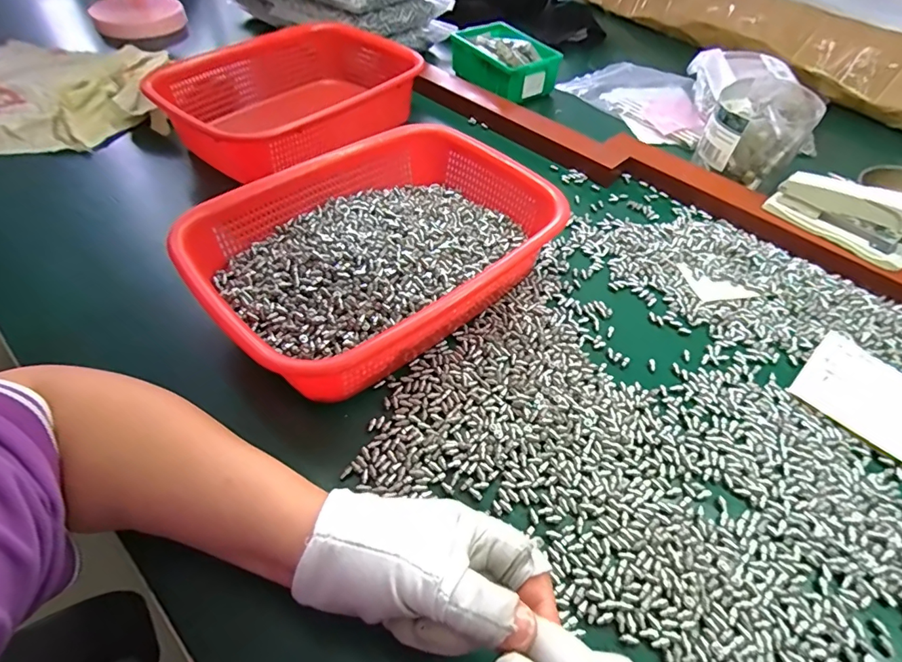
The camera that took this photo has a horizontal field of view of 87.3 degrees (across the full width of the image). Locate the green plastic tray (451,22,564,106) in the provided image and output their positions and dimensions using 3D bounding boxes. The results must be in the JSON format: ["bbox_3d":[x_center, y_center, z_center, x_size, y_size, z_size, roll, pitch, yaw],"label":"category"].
[{"bbox_3d":[0.076,-0.391,0.685,0.101,0.052,0.150,-21,55,-19],"label":"green plastic tray"}]

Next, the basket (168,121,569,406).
[{"bbox_3d":[-0.053,-0.069,0.401,0.268,0.075,0.204,-35,59,-26],"label":"basket"}]

